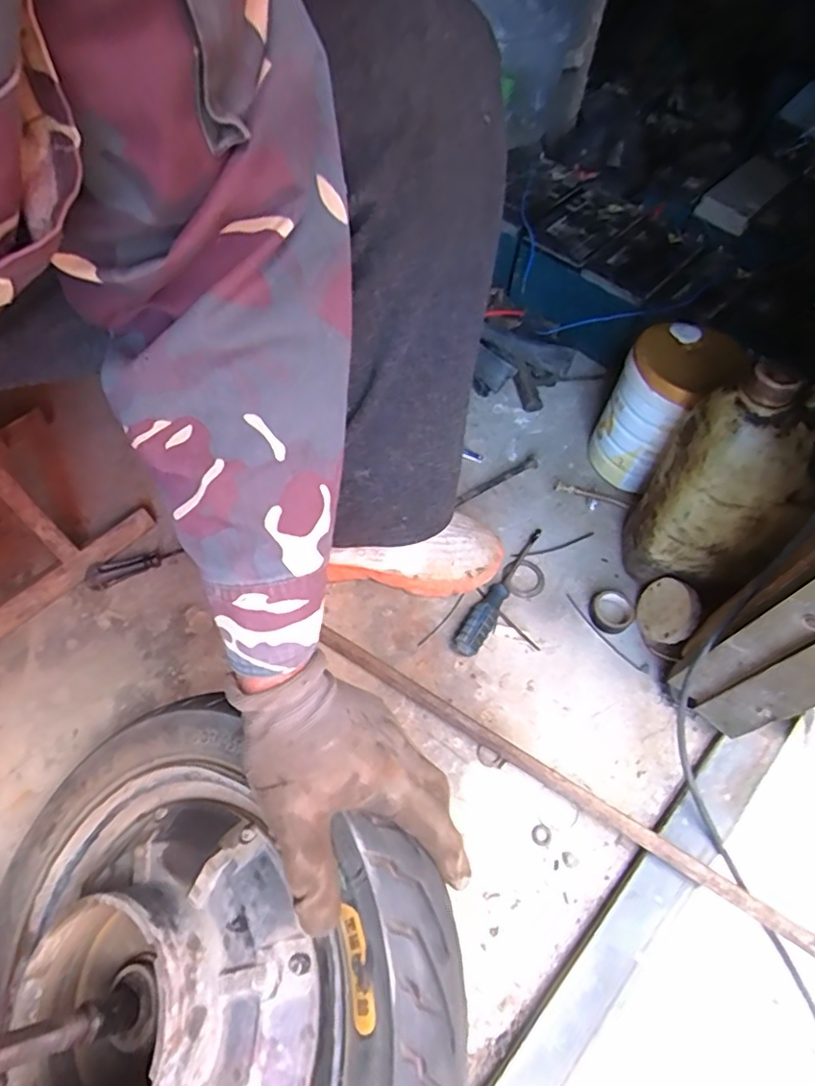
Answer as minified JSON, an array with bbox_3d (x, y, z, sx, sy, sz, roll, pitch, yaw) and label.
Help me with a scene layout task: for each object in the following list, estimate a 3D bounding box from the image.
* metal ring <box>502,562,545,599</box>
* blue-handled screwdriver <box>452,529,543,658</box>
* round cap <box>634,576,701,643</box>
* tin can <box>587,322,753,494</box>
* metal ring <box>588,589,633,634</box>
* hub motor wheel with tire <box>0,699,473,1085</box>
[{"bbox_3d":[0.138,0.043,0.681,0.047,0.009,0.051,1,59,-2],"label":"metal ring"},{"bbox_3d":[0.108,0.048,0.658,0.030,0.029,0.190,29,62,15],"label":"blue-handled screwdriver"},{"bbox_3d":[0.281,0.074,0.626,0.022,0.066,0.065,21,73,-32],"label":"round cap"},{"bbox_3d":[0.306,-0.162,0.706,0.118,0.182,0.107,-36,66,-21],"label":"tin can"},{"bbox_3d":[0.229,0.076,0.649,0.050,0.016,0.049,1,59,-2],"label":"metal ring"},{"bbox_3d":[-0.141,0.261,0.348,0.349,0.155,0.315,7,71,30],"label":"hub motor wheel with tire"}]

